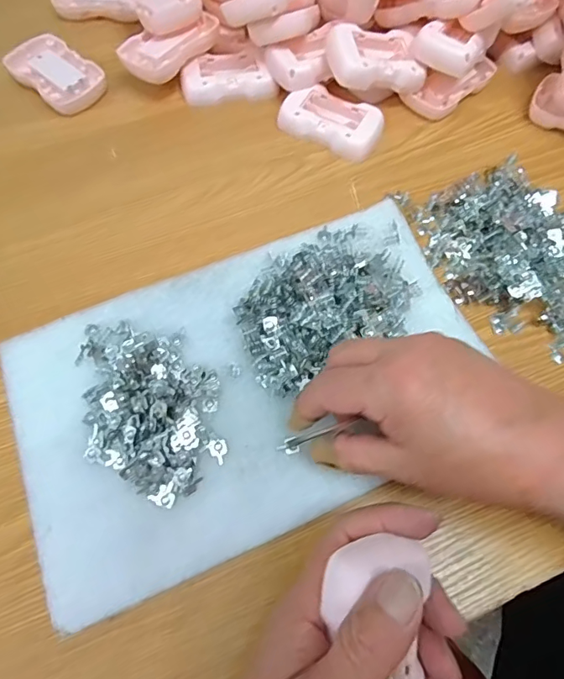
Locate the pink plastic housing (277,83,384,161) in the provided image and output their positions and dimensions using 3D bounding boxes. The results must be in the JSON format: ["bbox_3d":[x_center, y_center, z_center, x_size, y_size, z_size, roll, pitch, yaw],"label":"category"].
[{"bbox_3d":[0.041,-0.187,0.405,0.083,0.019,0.049,27,67,10],"label":"pink plastic housing"}]

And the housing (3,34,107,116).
[{"bbox_3d":[-0.203,-0.237,0.423,0.086,0.017,0.055,39,69,15],"label":"housing"}]

